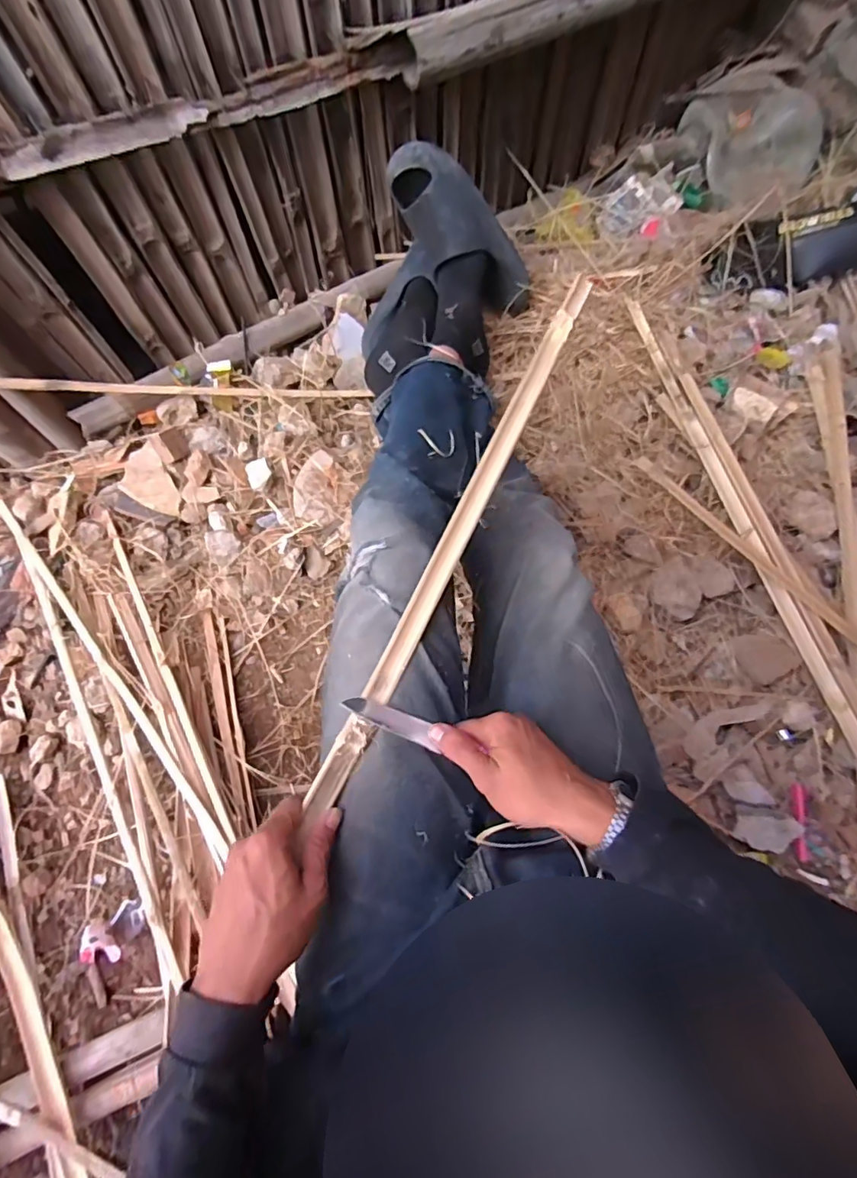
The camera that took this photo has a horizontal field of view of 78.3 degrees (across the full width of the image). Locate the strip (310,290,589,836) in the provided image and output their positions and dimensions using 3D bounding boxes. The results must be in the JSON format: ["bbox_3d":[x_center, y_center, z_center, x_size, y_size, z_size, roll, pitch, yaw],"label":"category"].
[{"bbox_3d":[0.039,-0.075,0.505,0.027,0.016,0.596,25,74,7],"label":"strip"}]

